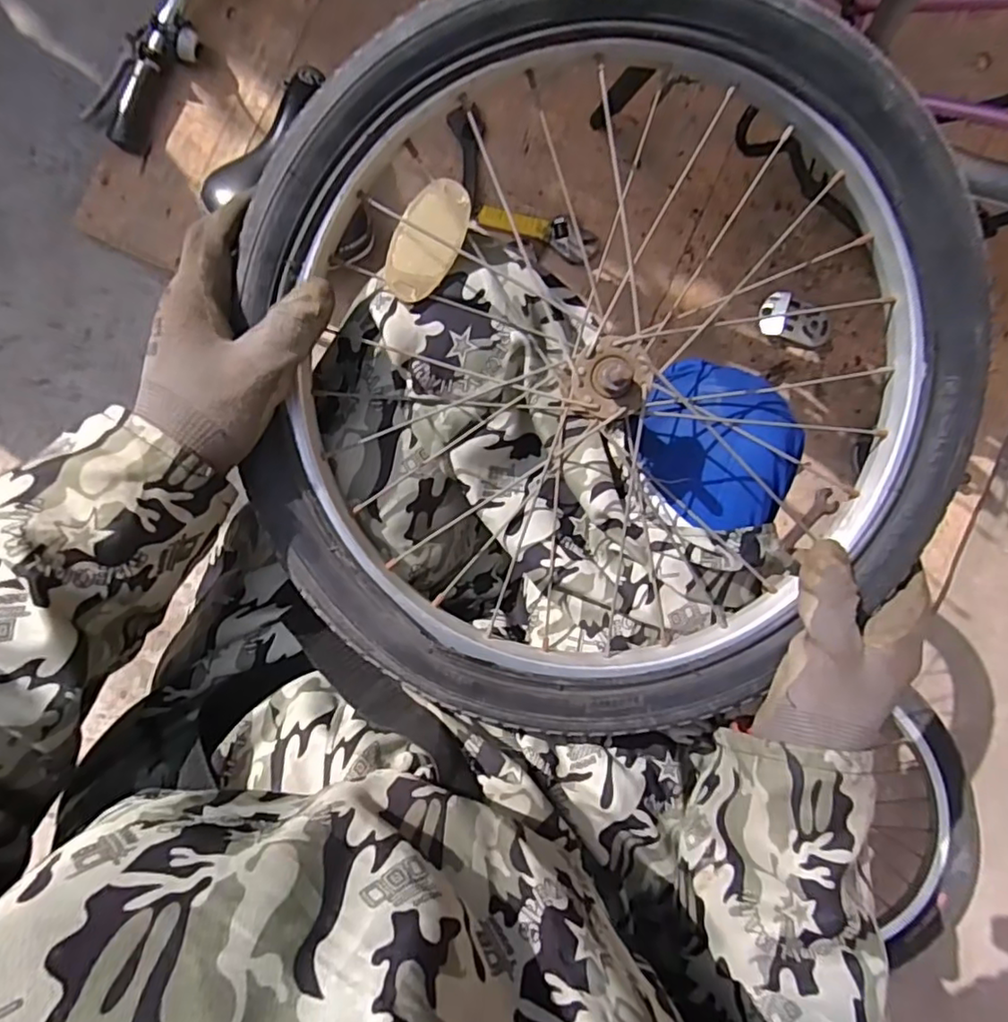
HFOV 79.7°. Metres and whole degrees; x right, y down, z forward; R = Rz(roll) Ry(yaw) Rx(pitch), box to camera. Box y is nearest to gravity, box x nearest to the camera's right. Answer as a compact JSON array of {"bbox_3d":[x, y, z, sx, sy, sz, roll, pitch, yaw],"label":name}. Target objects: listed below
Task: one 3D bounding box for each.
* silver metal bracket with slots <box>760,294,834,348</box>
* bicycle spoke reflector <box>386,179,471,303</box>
[{"bbox_3d":[0.410,-0.269,0.840,0.097,0.035,0.056,13,92,-4],"label":"silver metal bracket with slots"},{"bbox_3d":[-0.045,-0.156,0.350,0.035,0.012,0.068,30,98,-19],"label":"bicycle spoke reflector"}]

